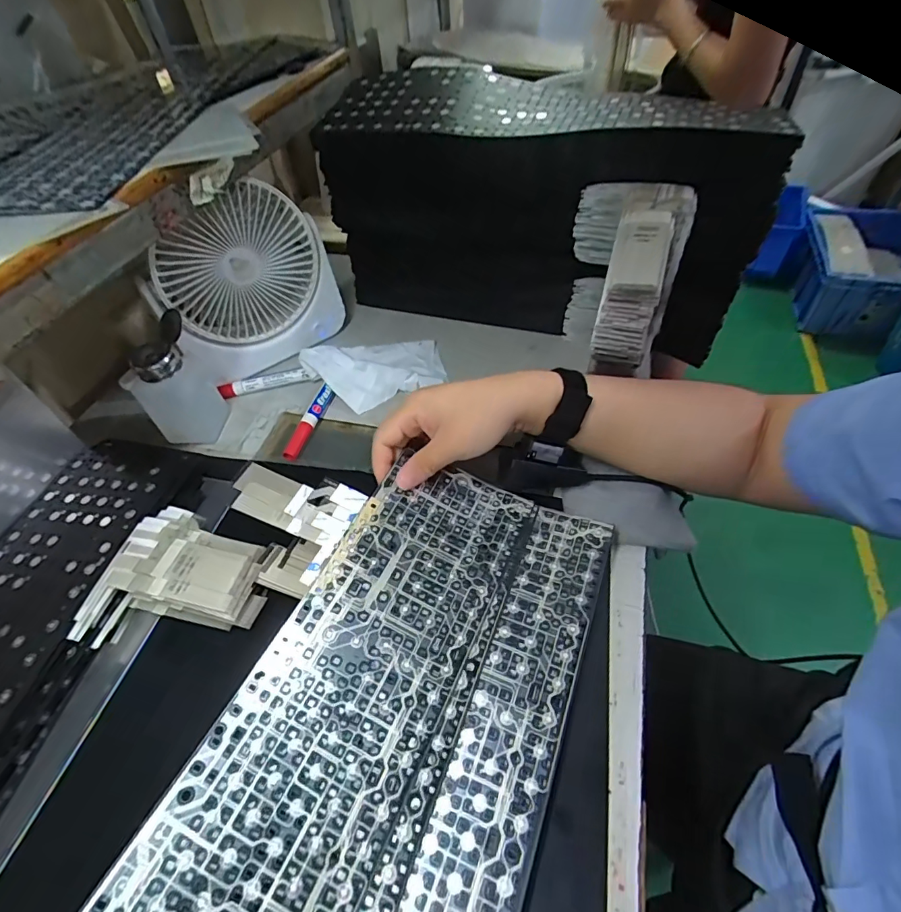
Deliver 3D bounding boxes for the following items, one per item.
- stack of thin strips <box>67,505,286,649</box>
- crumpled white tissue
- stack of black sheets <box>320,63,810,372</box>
[{"bbox_3d":[-0.207,0.096,0.368,0.122,0.022,0.109,8,52,12],"label":"stack of thin strips"},{"bbox_3d":[-0.084,-0.098,0.534,0.153,0.034,0.102,-17,51,-8],"label":"crumpled white tissue"},{"bbox_3d":[0.087,-0.249,0.502,0.416,0.228,0.122,15,53,18],"label":"stack of black sheets"}]

